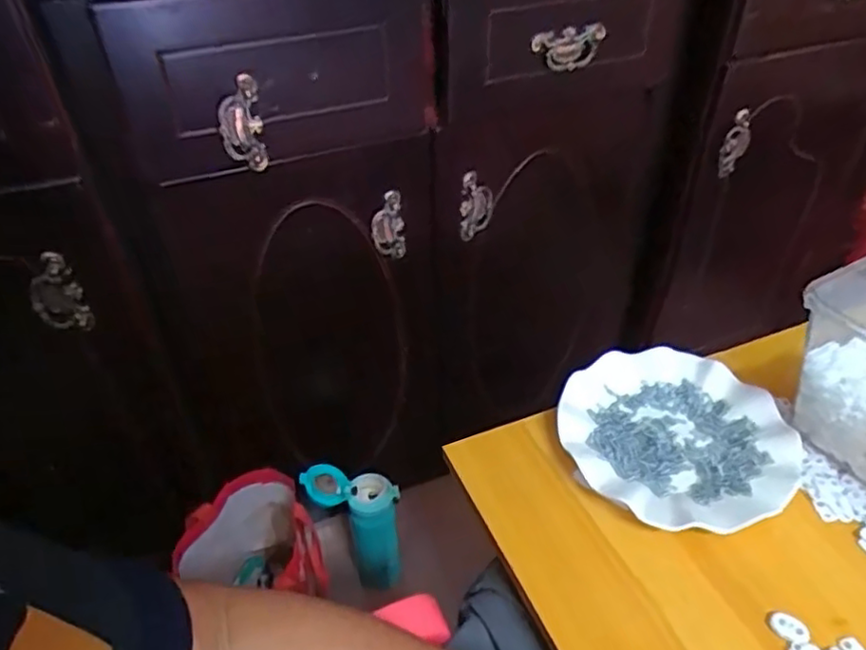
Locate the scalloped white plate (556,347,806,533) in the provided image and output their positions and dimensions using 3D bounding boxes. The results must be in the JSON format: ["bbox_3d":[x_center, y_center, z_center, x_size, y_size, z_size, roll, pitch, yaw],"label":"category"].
[{"bbox_3d":[0.199,0.091,0.541,0.180,0.025,0.177,0,40,0],"label":"scalloped white plate"}]

